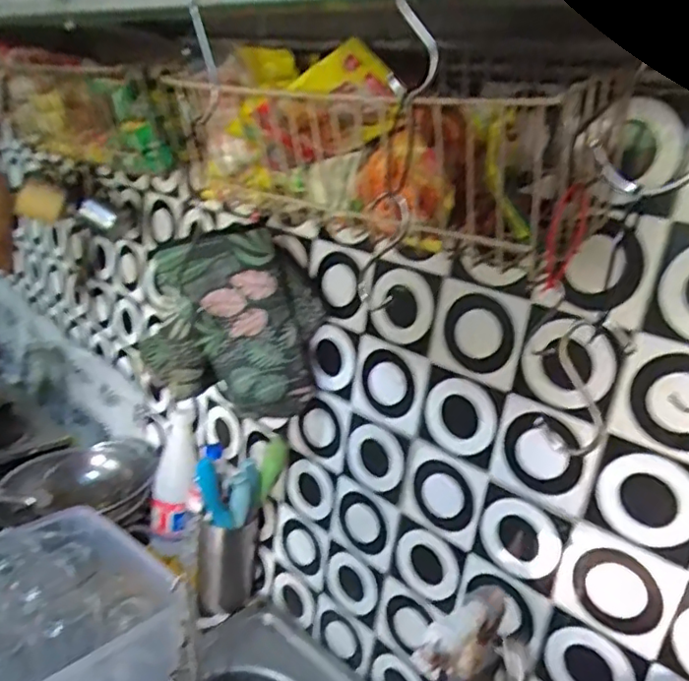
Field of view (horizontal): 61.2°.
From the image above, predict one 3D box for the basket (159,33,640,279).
[{"bbox_3d":[0.006,-0.186,0.553,0.410,0.144,0.149,23,24,39],"label":"basket"}]

